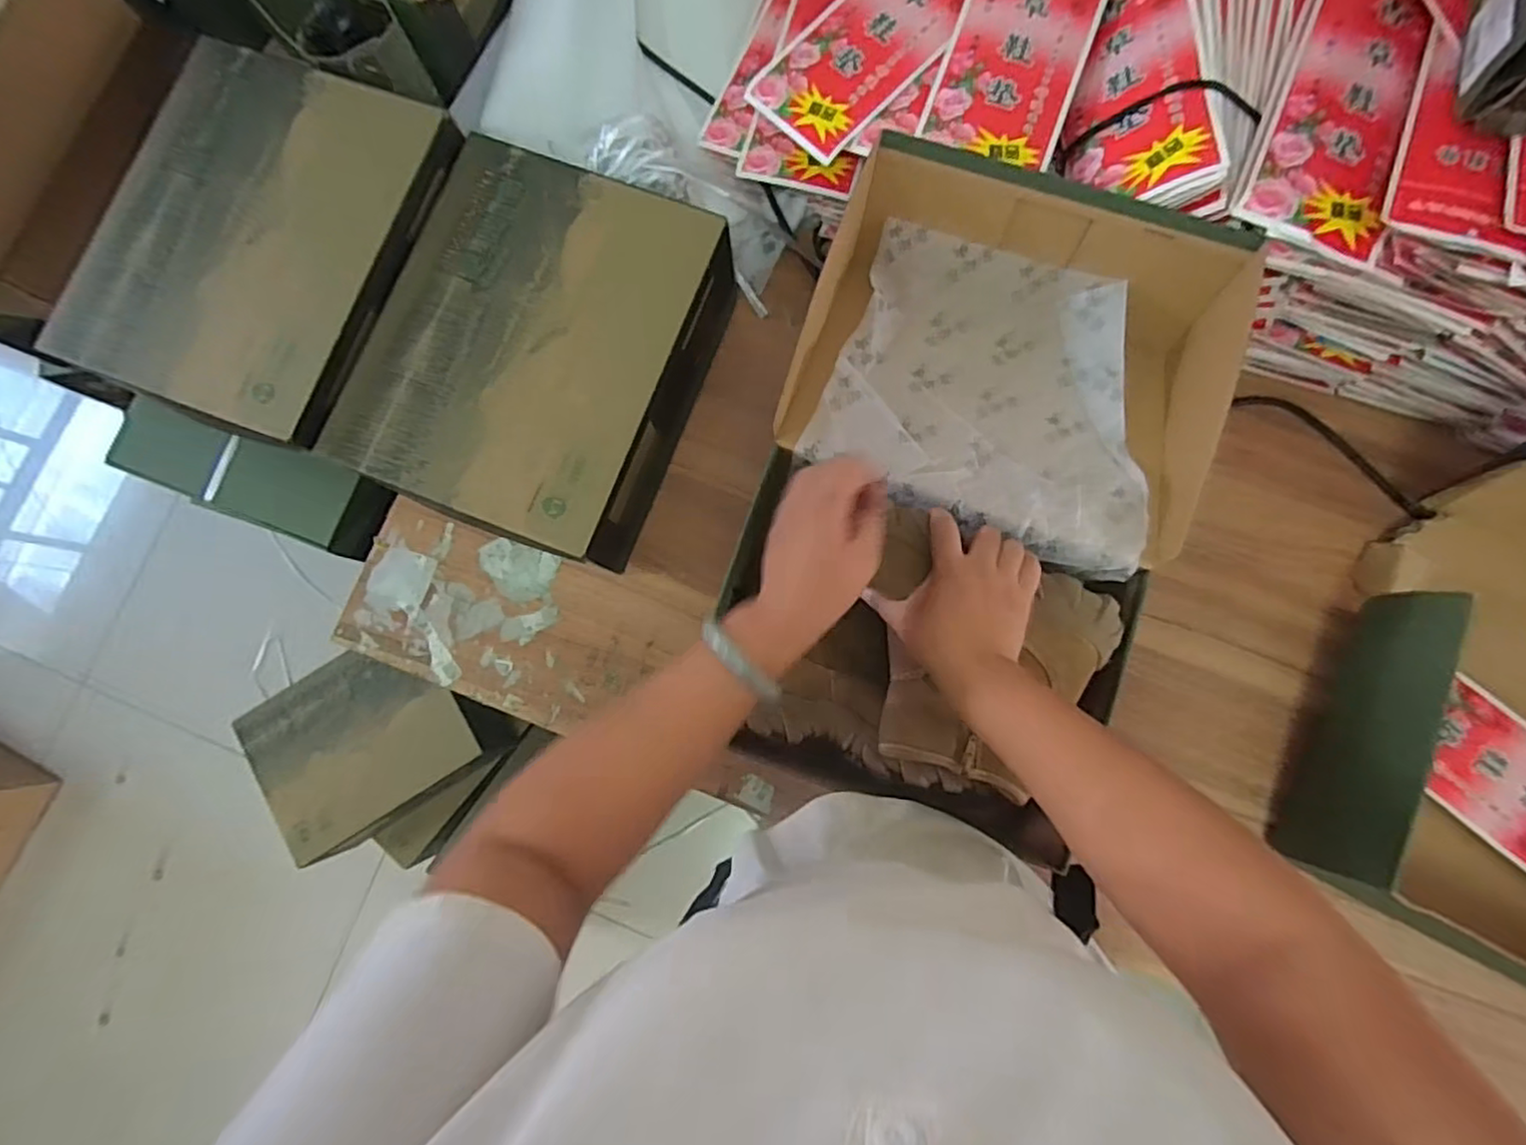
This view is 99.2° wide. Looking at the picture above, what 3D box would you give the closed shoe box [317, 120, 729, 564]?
[{"bbox_3d":[-0.199,-0.194,0.618,0.252,0.133,0.320,20,83,5],"label":"closed shoe box"}]

